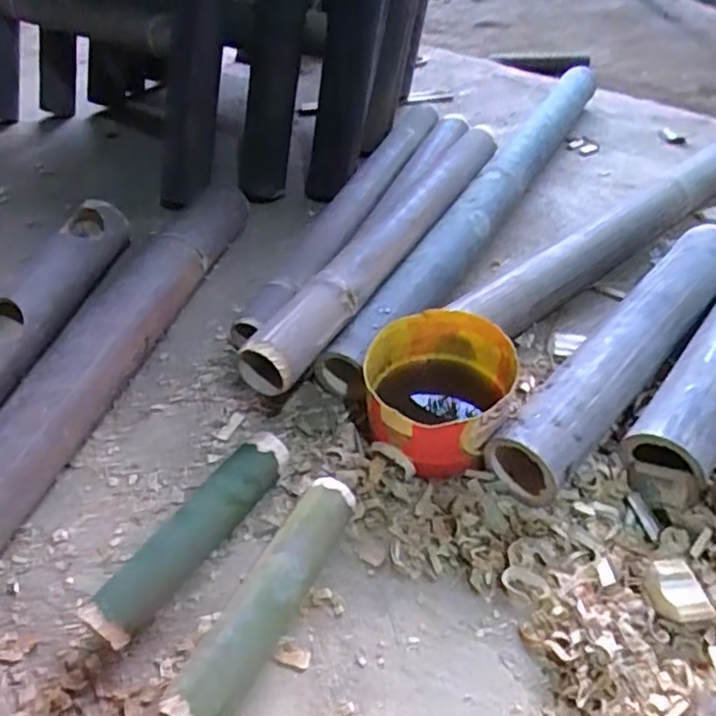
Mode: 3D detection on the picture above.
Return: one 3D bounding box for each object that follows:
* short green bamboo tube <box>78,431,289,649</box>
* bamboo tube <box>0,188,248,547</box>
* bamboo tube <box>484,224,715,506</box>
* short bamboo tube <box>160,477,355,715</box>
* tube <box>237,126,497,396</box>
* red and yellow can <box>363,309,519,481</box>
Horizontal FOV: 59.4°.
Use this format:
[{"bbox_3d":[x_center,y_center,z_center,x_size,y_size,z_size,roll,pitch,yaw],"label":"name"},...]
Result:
[{"bbox_3d":[-0.152,0.155,0.575,0.054,0.054,0.224,24,52,25],"label":"short green bamboo tube"},{"bbox_3d":[-0.284,-0.021,0.738,0.096,0.089,0.590,11,47,14],"label":"bamboo tube"},{"bbox_3d":[0.303,-0.011,0.694,0.079,0.082,0.452,34,56,31],"label":"bamboo tube"},{"bbox_3d":[-0.070,0.202,0.528,0.044,0.056,0.227,19,50,21],"label":"short bamboo tube"},{"bbox_3d":[0.055,-0.163,0.794,0.053,0.050,0.577,22,49,23],"label":"tube"},{"bbox_3d":[0.078,0.036,0.651,0.133,0.103,0.147,15,48,18],"label":"red and yellow can"}]

